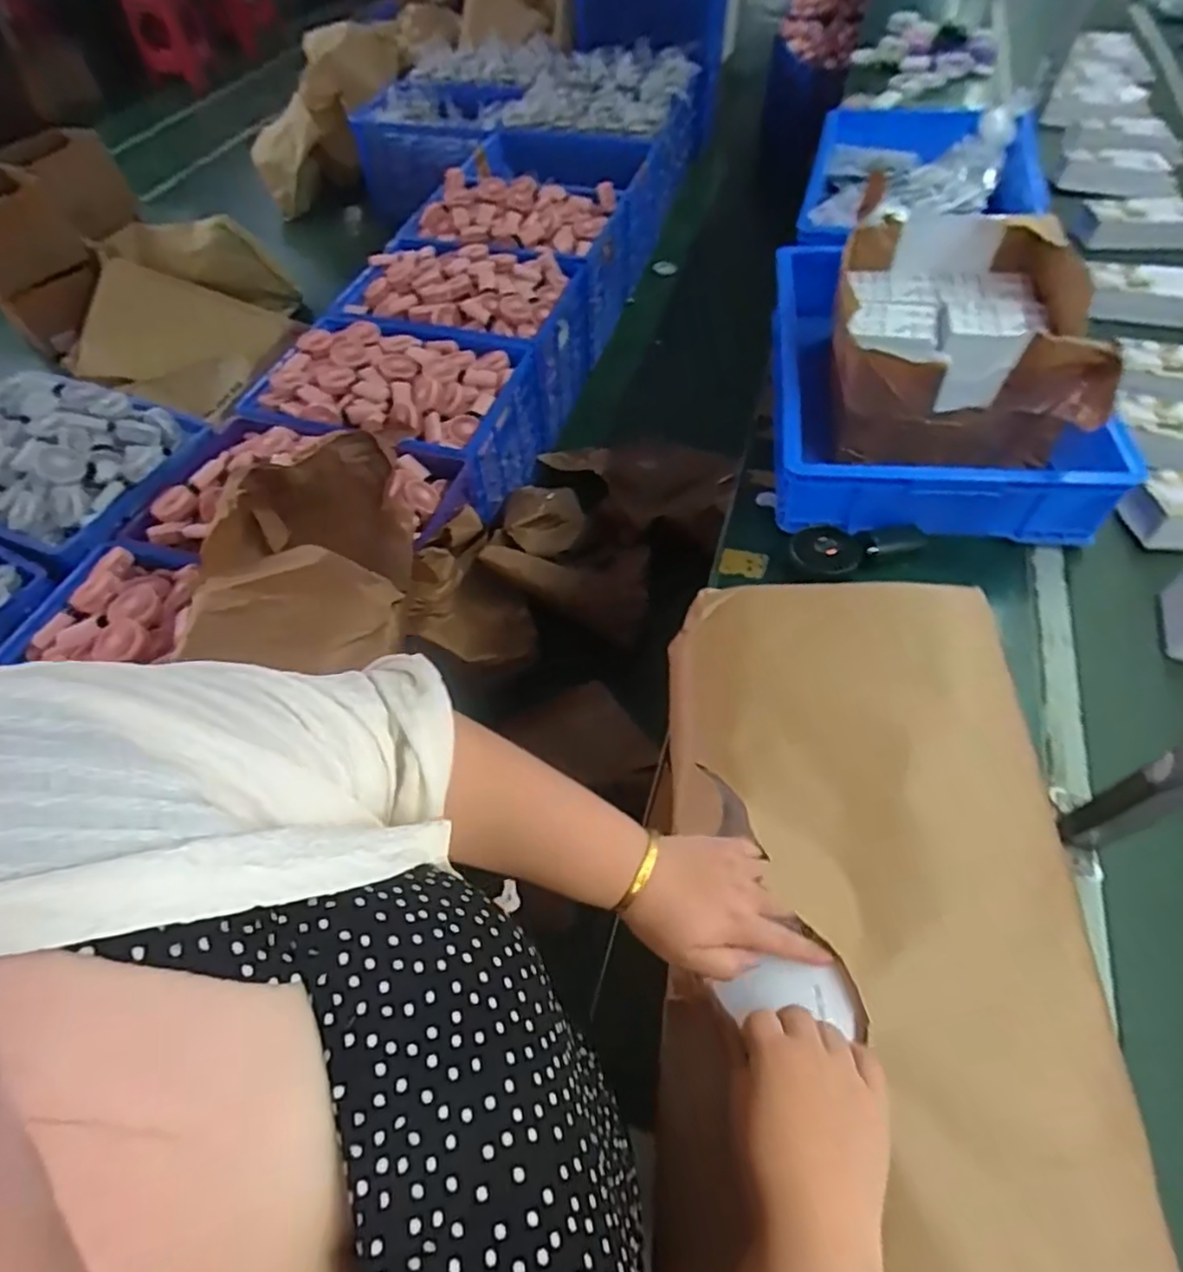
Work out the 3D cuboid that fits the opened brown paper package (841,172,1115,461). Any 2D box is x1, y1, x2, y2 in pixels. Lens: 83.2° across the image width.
[{"bbox_3d":[0.531,-0.449,0.973,0.338,0.202,0.445,13,55,12],"label":"opened brown paper package"}]

